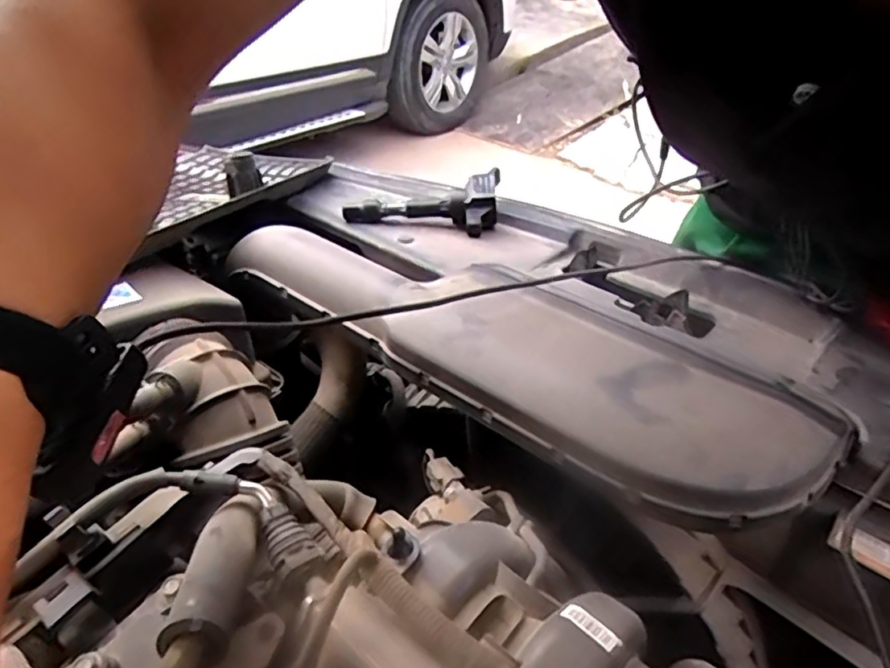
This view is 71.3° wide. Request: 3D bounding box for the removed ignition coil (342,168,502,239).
[{"bbox_3d":[-0.025,-0.152,0.691,0.167,0.046,0.076,7,37,8],"label":"removed ignition coil"}]

